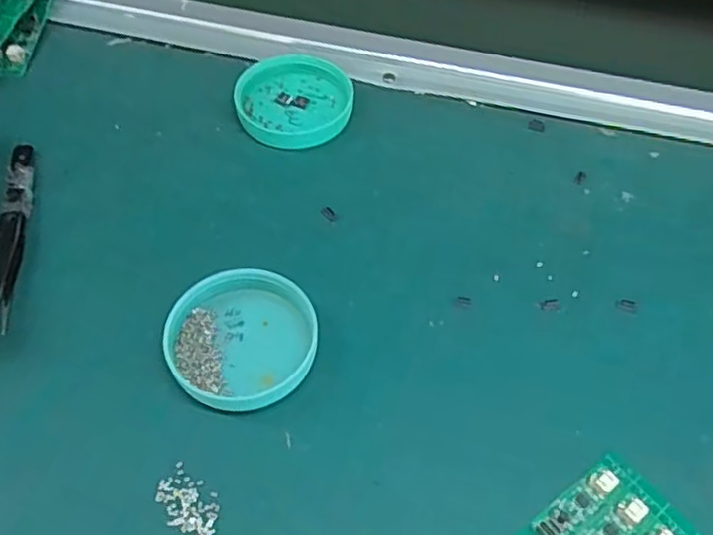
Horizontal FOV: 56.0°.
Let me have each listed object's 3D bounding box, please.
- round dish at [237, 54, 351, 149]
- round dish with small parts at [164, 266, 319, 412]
[{"bbox_3d":[-0.037,-0.101,0.395,0.066,0.013,0.071,1,54,-1],"label":"round dish"},{"bbox_3d":[-0.051,0.030,0.299,0.063,0.016,0.063,0,55,0],"label":"round dish with small parts"}]

